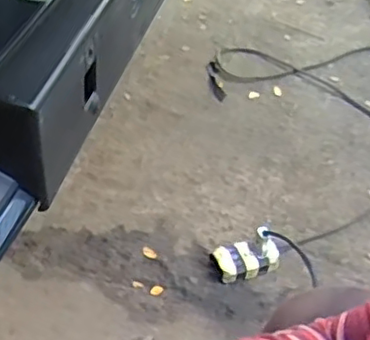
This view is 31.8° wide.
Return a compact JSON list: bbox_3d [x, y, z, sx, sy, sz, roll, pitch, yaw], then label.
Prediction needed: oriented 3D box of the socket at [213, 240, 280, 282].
[{"bbox_3d":[0.084,0.123,0.888,0.090,0.038,0.047,-8,47,-15],"label":"socket"}]

